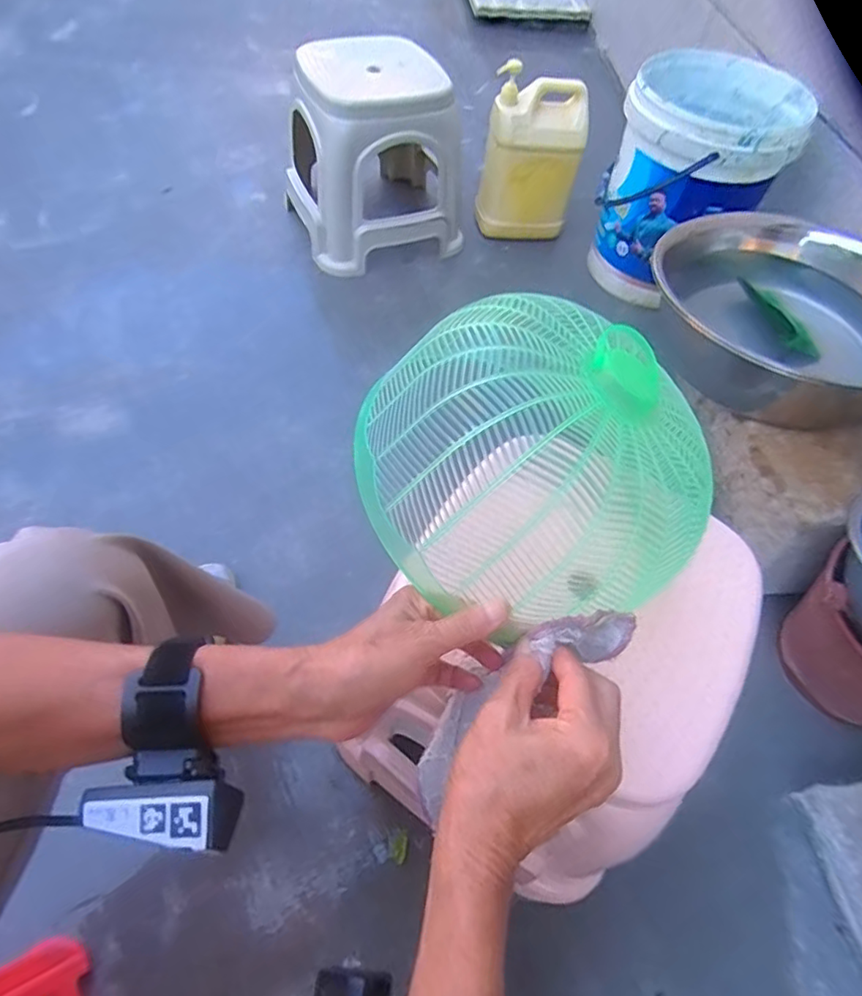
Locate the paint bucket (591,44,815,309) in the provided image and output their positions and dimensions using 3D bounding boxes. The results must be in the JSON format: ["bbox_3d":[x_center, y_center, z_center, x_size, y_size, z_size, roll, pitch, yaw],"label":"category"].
[{"bbox_3d":[0.494,-0.604,1.126,0.291,0.325,0.320,2,57,-3],"label":"paint bucket"}]

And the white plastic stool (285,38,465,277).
[{"bbox_3d":[-0.121,-0.678,1.149,0.310,0.300,0.273,-18,60,-16],"label":"white plastic stool"}]

